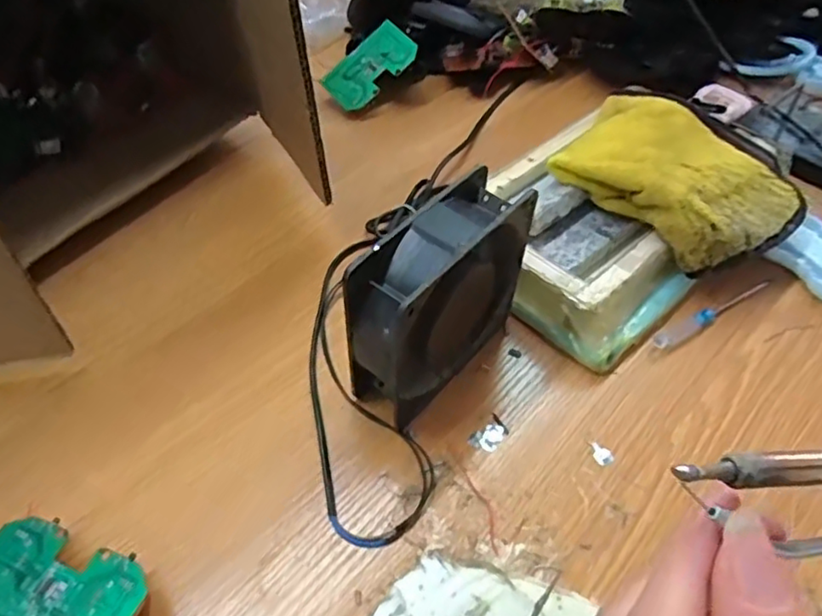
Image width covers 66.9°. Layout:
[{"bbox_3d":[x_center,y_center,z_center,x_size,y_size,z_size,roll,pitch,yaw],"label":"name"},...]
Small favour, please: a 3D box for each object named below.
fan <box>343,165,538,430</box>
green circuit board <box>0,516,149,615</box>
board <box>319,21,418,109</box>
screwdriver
[{"bbox_3d":[0.017,-0.004,0.367,0.045,0.120,0.128,31,56,24],"label":"fan"},{"bbox_3d":[-0.175,0.136,0.298,0.090,0.004,0.055,16,48,15],"label":"green circuit board"},{"bbox_3d":[-0.039,-0.233,0.600,0.089,0.005,0.057,-44,68,2],"label":"board"},{"bbox_3d":[0.213,0.002,0.436,0.117,0.011,0.013,-25,54,-20],"label":"screwdriver"}]

